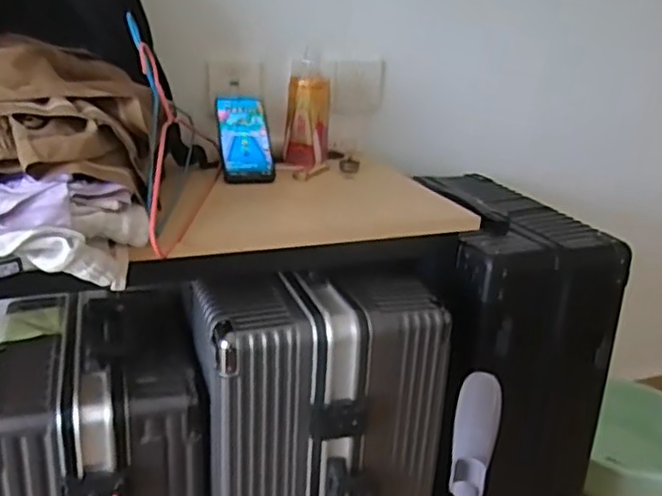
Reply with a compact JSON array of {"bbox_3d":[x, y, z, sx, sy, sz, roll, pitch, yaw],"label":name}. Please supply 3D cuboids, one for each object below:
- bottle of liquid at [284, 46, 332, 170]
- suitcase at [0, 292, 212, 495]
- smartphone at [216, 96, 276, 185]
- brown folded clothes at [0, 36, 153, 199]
[{"bbox_3d":[-0.037,-0.213,1.068,0.066,0.154,0.077,-5,22,-22],"label":"bottle of liquid"},{"bbox_3d":[-0.317,0.351,0.939,0.244,0.492,0.291,-4,22,-21],"label":"suitcase"},{"bbox_3d":[-0.129,-0.160,1.015,0.075,0.016,0.154,-4,65,-15],"label":"smartphone"},{"bbox_3d":[-0.310,-0.153,0.756,0.204,0.115,0.218,-1,21,-13],"label":"brown folded clothes"}]

